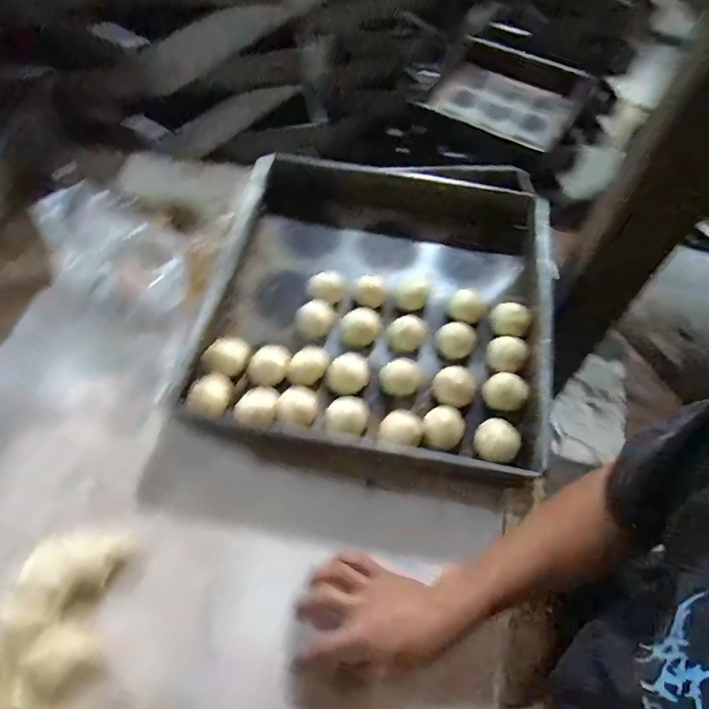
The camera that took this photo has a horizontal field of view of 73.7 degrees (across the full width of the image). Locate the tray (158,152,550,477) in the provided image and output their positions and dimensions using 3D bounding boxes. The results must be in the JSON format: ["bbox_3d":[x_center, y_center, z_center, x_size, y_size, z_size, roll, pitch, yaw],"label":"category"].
[{"bbox_3d":[0.037,-0.068,0.619,0.406,0.089,0.437,9,60,4],"label":"tray"}]

